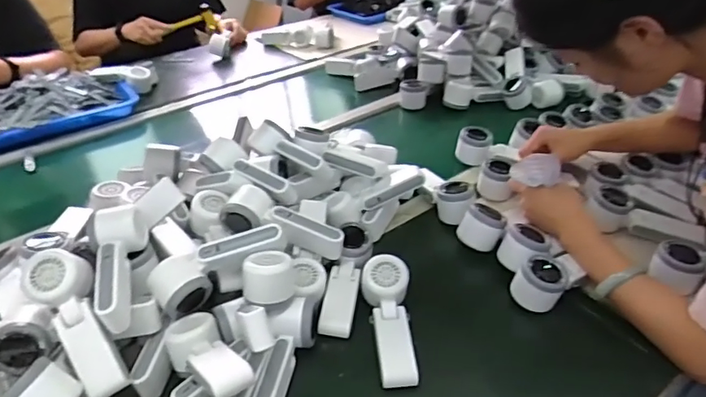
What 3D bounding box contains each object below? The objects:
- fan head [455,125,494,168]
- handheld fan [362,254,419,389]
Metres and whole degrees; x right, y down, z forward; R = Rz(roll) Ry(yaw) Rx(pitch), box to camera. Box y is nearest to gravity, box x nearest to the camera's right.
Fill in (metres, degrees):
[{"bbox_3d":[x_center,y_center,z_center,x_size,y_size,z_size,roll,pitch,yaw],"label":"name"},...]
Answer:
[{"bbox_3d":[0.221,-0.098,0.943,0.062,0.047,0.055,6,36,13],"label":"fan head"},{"bbox_3d":[0.046,0.148,0.621,0.054,0.037,0.161,-5,51,-3],"label":"handheld fan"}]

